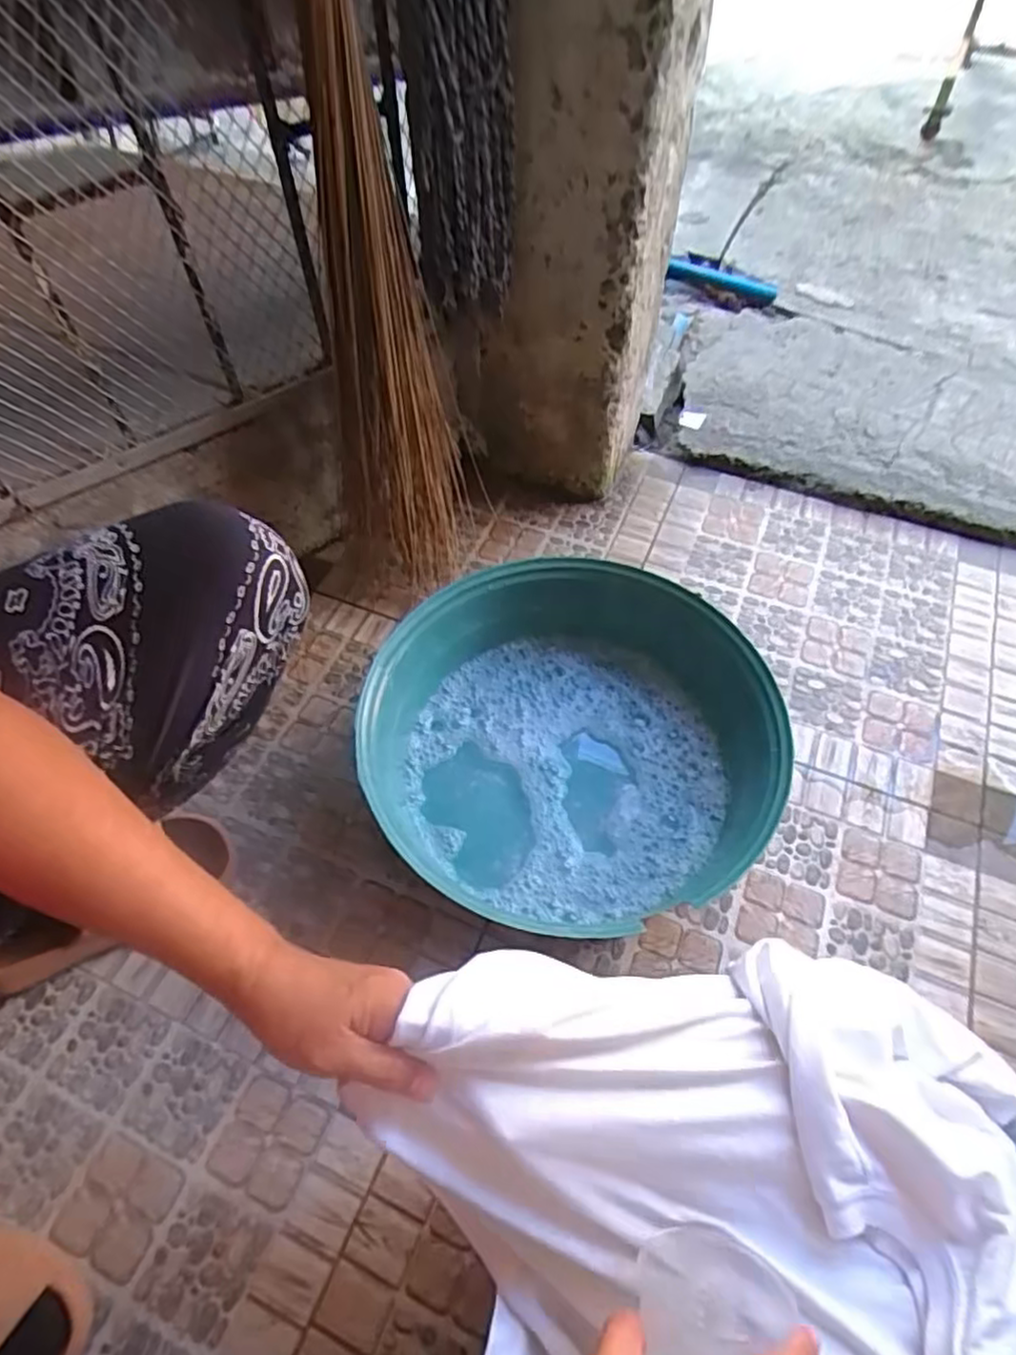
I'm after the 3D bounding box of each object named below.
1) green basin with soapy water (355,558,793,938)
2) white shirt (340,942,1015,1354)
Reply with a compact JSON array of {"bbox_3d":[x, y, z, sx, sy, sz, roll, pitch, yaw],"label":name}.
[{"bbox_3d":[0.058,0.053,0.650,0.349,0.120,0.315,16,59,10],"label":"green basin with soapy water"},{"bbox_3d":[0.160,0.318,0.317,0.375,0.137,0.354,-5,58,-3],"label":"white shirt"}]

